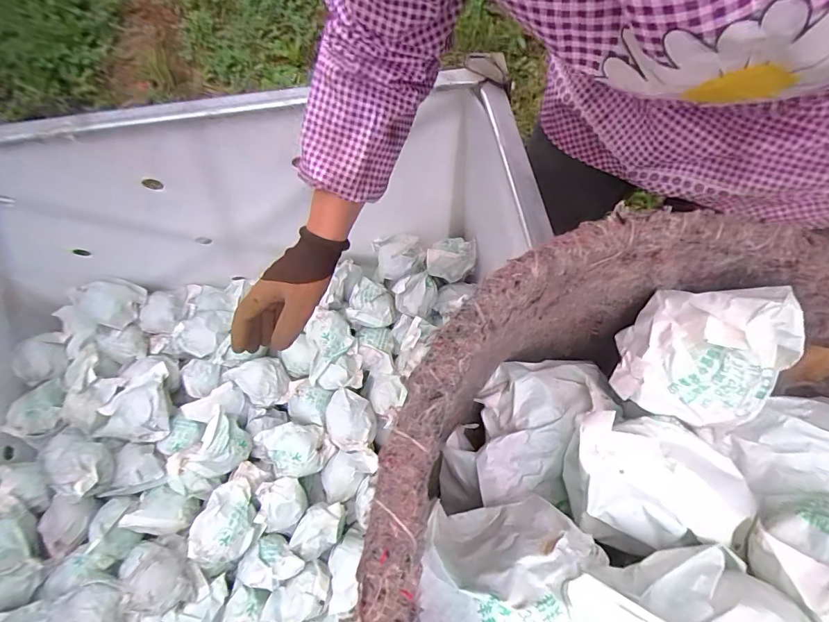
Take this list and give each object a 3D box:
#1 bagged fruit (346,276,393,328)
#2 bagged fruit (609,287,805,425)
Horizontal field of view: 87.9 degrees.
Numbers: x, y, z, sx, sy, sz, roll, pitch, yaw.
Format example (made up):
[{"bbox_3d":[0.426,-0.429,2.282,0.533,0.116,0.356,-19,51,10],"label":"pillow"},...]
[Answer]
[{"bbox_3d":[-0.088,-0.016,0.900,0.099,0.057,0.092,16,69,9],"label":"bagged fruit"},{"bbox_3d":[0.172,0.023,0.249,0.080,0.055,0.072,15,69,9],"label":"bagged fruit"}]

